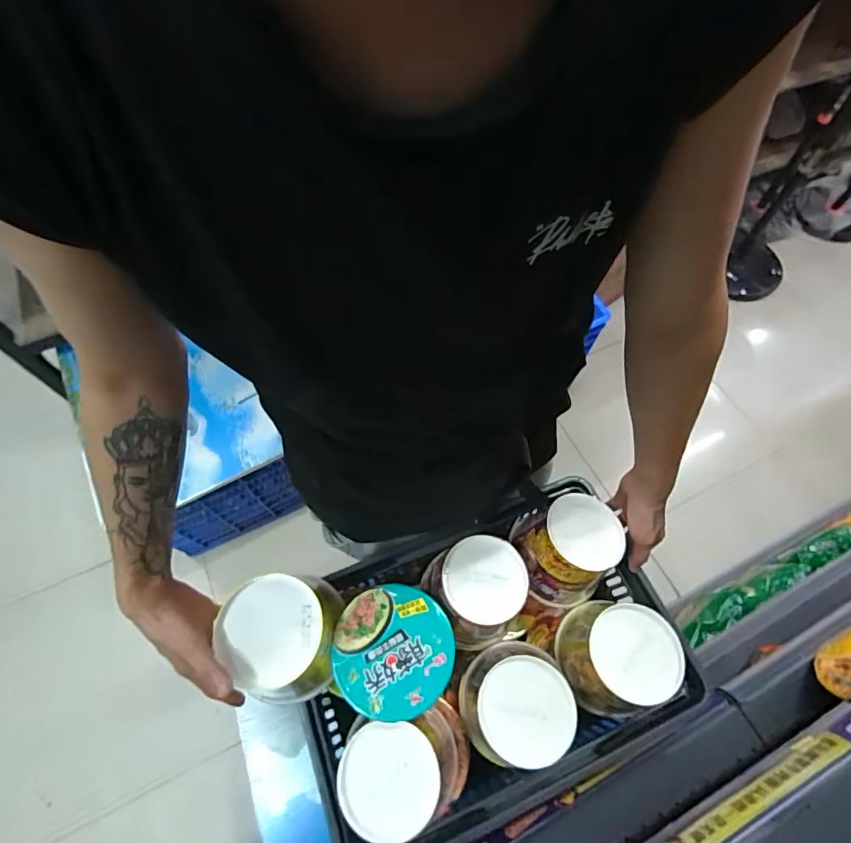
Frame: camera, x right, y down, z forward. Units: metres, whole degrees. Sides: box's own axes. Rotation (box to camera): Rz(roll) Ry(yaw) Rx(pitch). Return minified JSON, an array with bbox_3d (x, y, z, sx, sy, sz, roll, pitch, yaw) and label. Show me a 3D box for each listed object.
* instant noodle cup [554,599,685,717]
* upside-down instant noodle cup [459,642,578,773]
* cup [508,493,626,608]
[{"bbox_3d":[0.226,0.288,0.568,0.112,0.110,0.116,1,62,-1],"label":"instant noodle cup"},{"bbox_3d":[0.099,0.328,0.547,0.109,0.117,0.108,1,62,-1],"label":"upside-down instant noodle cup"},{"bbox_3d":[0.192,0.172,0.629,0.123,0.100,0.123,1,62,-1],"label":"cup"}]

